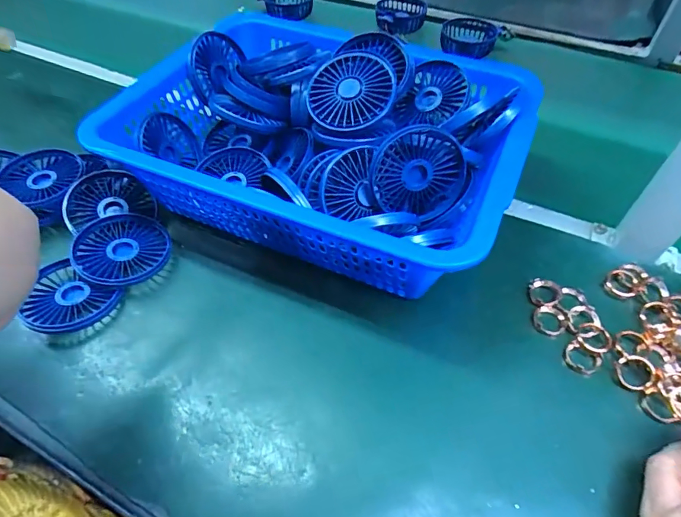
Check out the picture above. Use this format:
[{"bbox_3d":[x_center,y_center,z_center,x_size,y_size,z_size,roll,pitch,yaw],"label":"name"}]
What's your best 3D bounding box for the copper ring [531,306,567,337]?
[{"bbox_3d":[0.191,0.057,0.397,0.028,0.004,0.028,-8,63,17],"label":"copper ring"}]

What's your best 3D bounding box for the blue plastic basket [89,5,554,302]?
[{"bbox_3d":[-0.017,-0.114,0.463,0.373,0.127,0.288,19,53,14],"label":"blue plastic basket"}]

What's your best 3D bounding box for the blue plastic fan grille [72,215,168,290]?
[{"bbox_3d":[-0.216,-0.010,0.428,0.085,0.016,0.083,7,58,-12],"label":"blue plastic fan grille"}]

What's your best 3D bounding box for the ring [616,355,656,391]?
[{"bbox_3d":[0.244,0.094,0.359,0.027,0.007,0.028,-2,83,19],"label":"ring"}]

